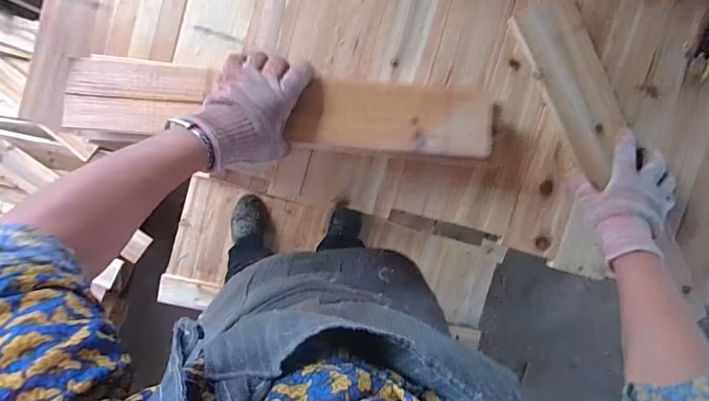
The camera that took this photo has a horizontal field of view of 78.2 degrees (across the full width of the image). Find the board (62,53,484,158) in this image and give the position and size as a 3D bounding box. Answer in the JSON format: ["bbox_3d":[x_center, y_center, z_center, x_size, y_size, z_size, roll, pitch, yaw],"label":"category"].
[{"bbox_3d":[-0.083,-0.108,0.514,0.493,0.017,0.082,5,94,-2],"label":"board"}]

